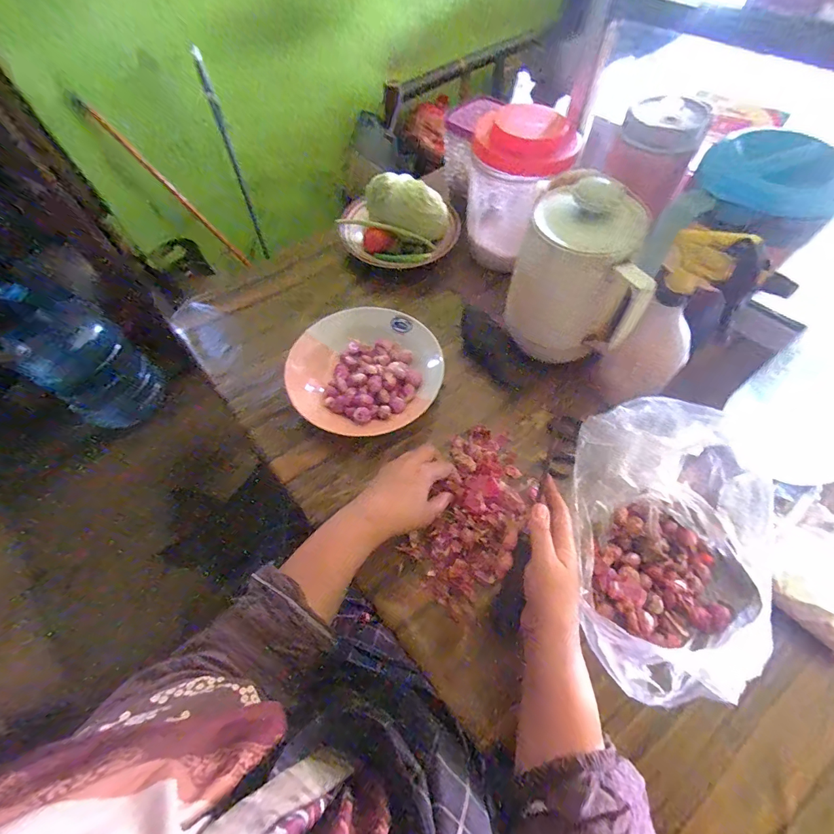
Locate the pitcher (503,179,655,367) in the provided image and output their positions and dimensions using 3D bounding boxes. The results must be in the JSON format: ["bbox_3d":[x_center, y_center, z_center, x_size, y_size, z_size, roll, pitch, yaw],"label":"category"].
[{"bbox_3d":[0.186,-0.158,0.451,0.145,0.168,0.110,25,63,18],"label":"pitcher"}]

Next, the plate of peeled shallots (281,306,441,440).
[{"bbox_3d":[-0.068,-0.064,0.529,0.195,0.040,0.198,-2,58,3],"label":"plate of peeled shallots"}]

